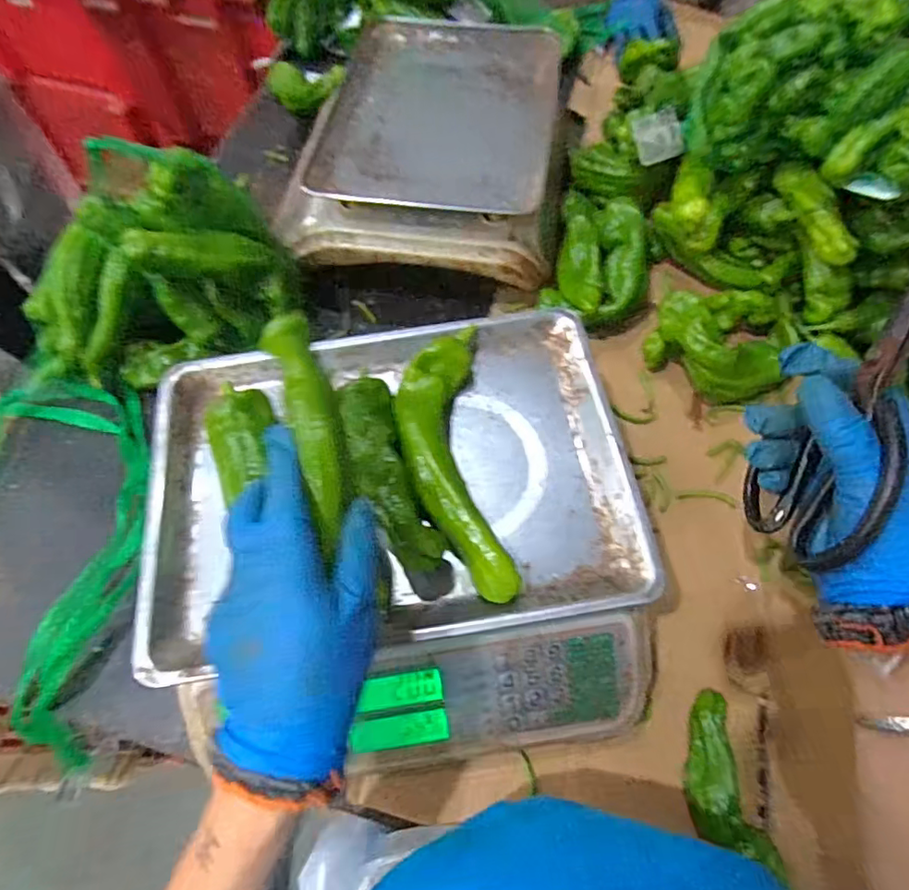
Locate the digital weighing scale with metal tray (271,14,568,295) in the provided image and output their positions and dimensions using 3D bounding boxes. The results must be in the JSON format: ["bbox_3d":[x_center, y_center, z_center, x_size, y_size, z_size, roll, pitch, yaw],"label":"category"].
[{"bbox_3d":[-0.041,-0.335,0.634,0.309,0.090,0.331,4,63,3],"label":"digital weighing scale with metal tray"}]

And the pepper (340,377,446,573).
[{"bbox_3d":[-0.049,0.015,0.387,0.042,0.048,0.149,-18,64,-8],"label":"pepper"}]

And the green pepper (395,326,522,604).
[{"bbox_3d":[-0.003,0.005,0.396,0.063,0.039,0.208,-9,63,-4],"label":"green pepper"}]

